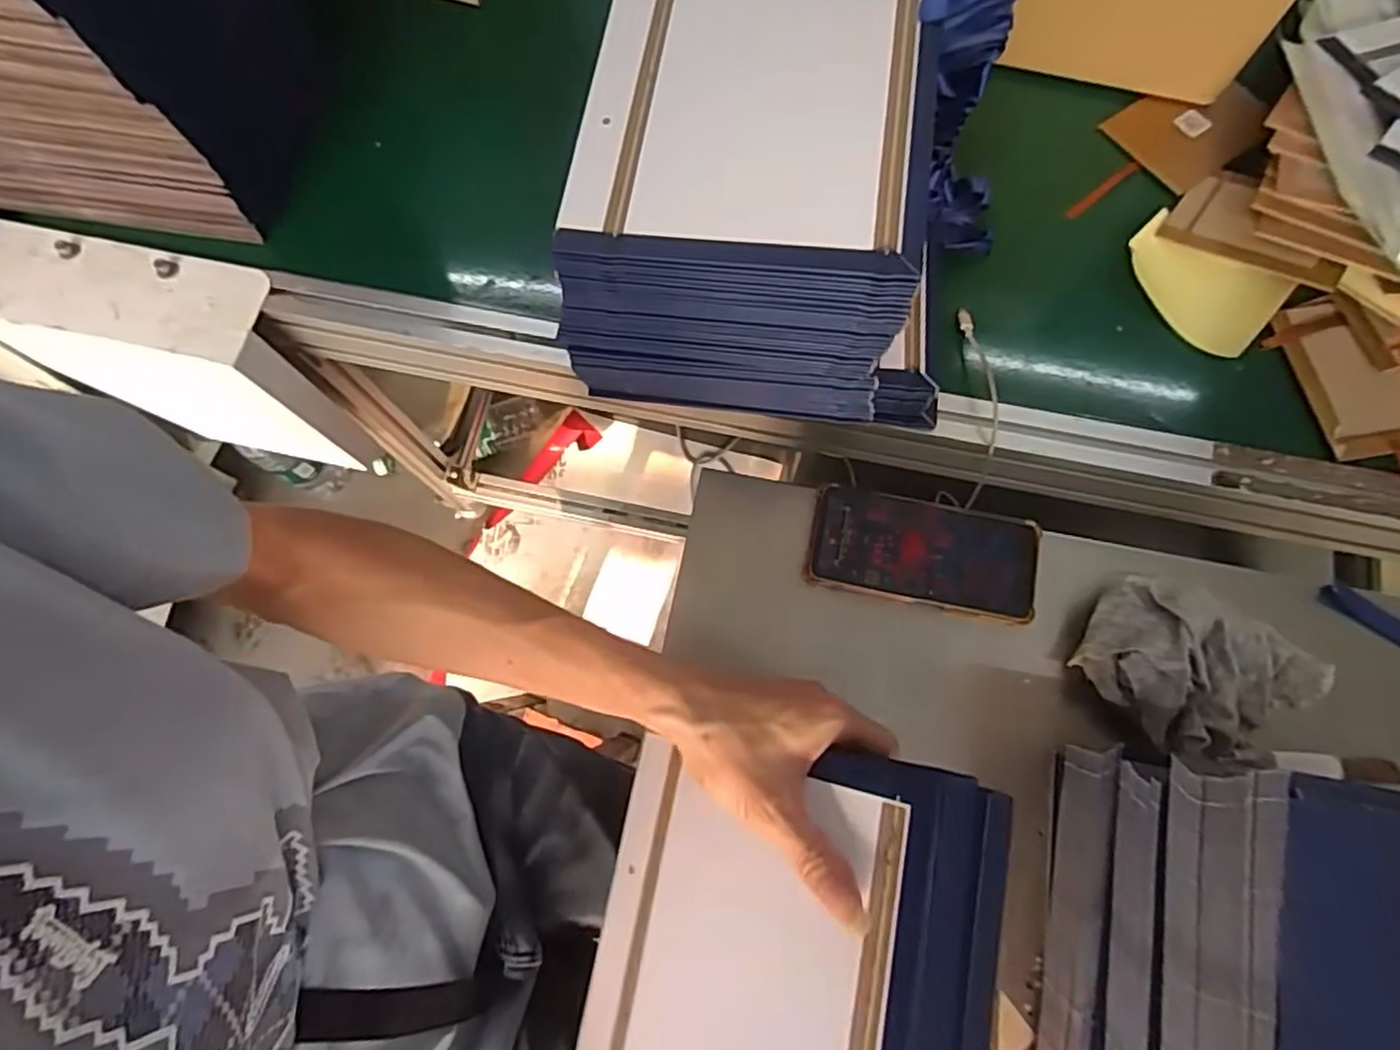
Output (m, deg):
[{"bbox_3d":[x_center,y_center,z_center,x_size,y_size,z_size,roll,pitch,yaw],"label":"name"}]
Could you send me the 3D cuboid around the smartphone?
[{"bbox_3d":[0.168,0.021,0.529,0.166,0.012,0.079,11,74,5],"label":"smartphone"}]

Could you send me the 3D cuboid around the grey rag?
[{"bbox_3d":[0.353,0.109,0.489,0.172,0.072,0.113,23,77,8],"label":"grey rag"}]

